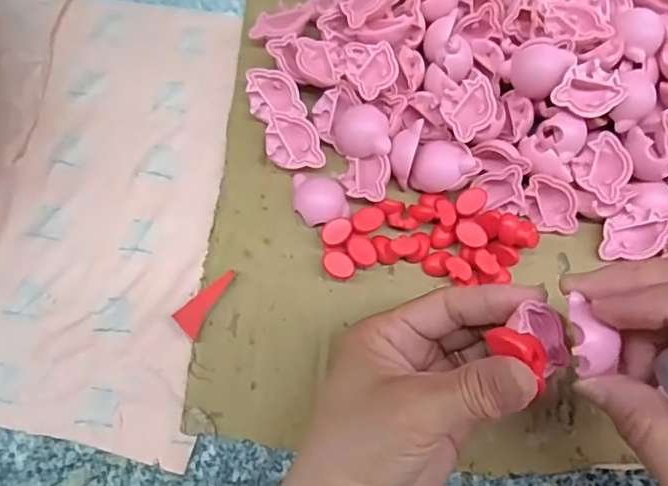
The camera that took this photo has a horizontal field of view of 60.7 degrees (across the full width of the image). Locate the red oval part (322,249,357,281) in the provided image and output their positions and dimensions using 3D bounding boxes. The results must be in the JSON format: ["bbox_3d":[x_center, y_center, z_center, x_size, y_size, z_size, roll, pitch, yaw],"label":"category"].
[{"bbox_3d":[0.003,0.012,0.298,0.014,0.013,0.018,-43,77,-12],"label":"red oval part"}]

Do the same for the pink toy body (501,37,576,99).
[{"bbox_3d":[0.108,-0.092,0.304,0.022,0.025,0.029,-44,77,-13],"label":"pink toy body"}]

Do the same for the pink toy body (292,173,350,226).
[{"bbox_3d":[-0.008,-0.026,0.309,0.028,0.009,0.031,-13,73,-4],"label":"pink toy body"}]

